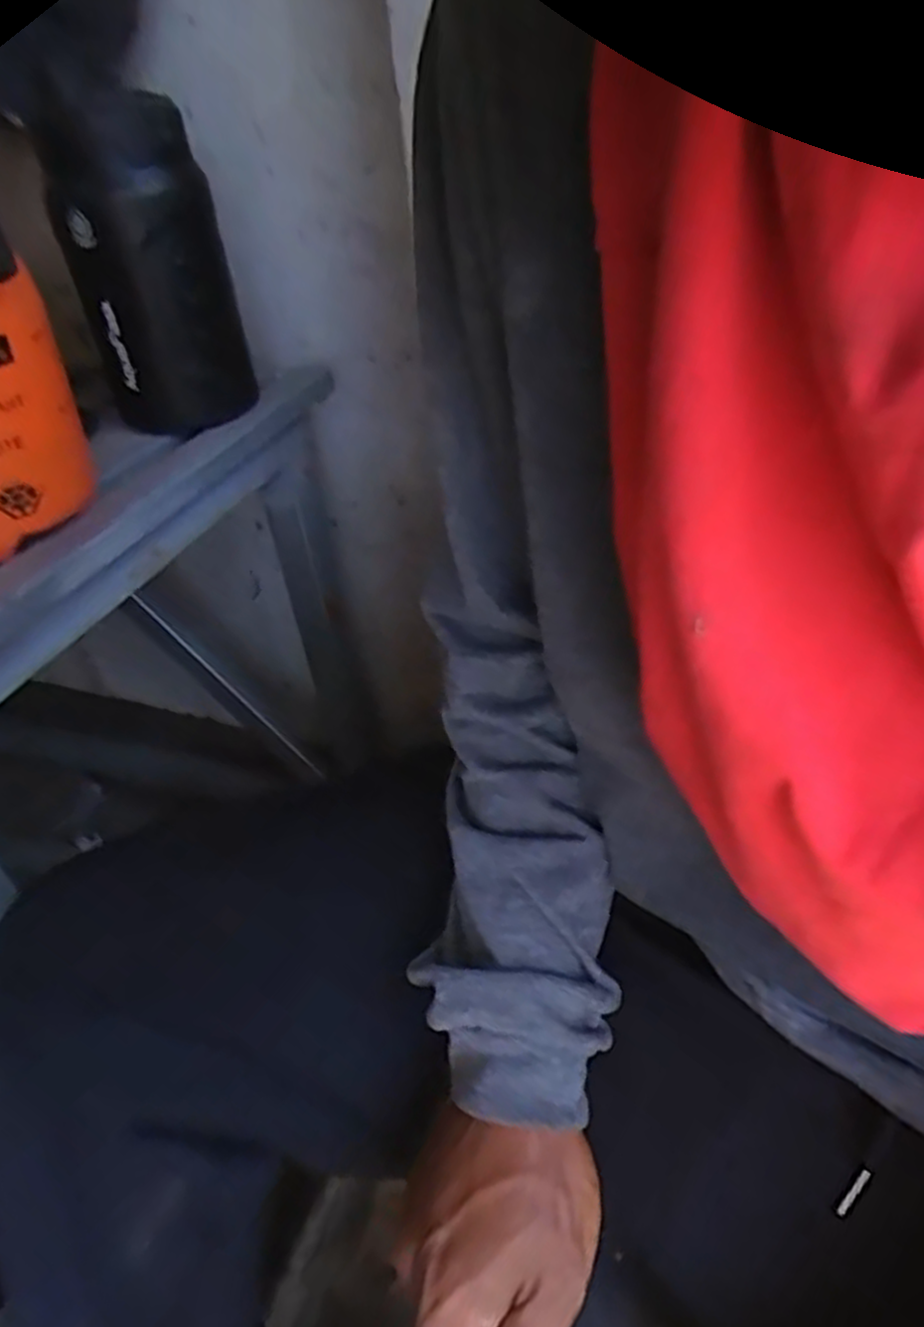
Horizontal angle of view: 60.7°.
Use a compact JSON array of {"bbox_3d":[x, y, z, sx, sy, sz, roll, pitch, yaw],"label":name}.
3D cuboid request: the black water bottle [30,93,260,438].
[{"bbox_3d":[-0.303,-0.379,0.769,0.149,0.268,0.115,-18,38,-13],"label":"black water bottle"}]

